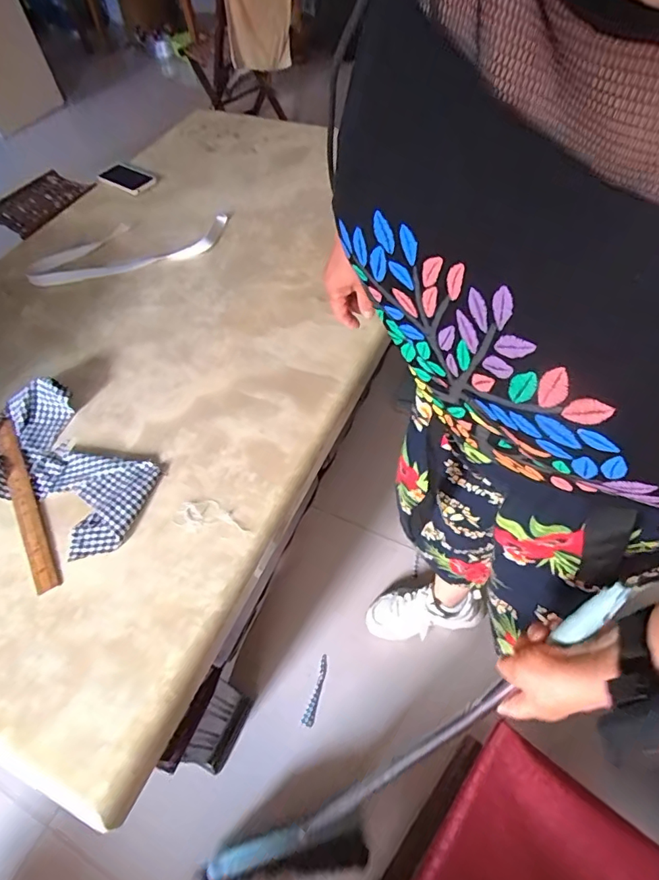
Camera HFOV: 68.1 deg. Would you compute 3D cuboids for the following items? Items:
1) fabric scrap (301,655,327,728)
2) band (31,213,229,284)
[{"bbox_3d":[-0.025,0.514,1.004,0.022,0.008,0.132,14,58,14],"label":"fabric scrap"},{"bbox_3d":[-0.444,-0.444,1.096,0.430,0.022,0.175,-14,56,-5],"label":"band"}]

